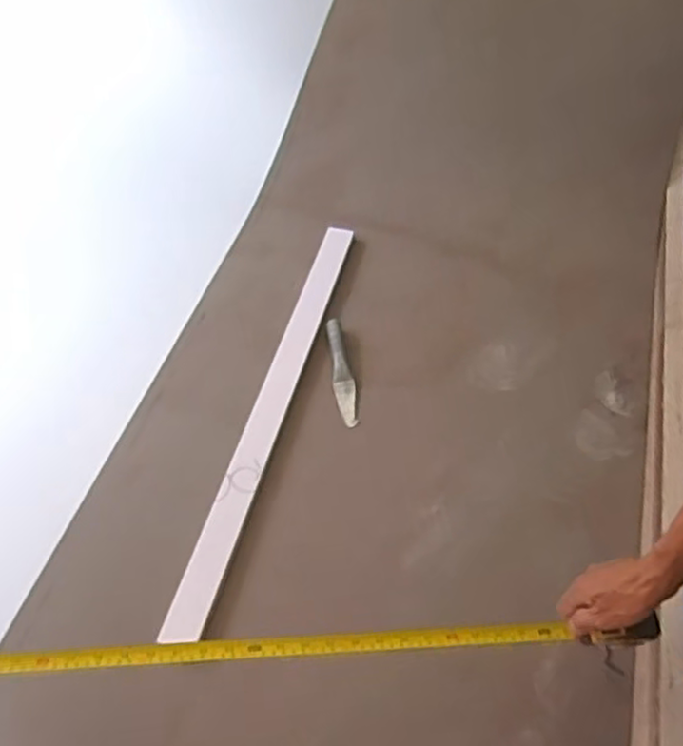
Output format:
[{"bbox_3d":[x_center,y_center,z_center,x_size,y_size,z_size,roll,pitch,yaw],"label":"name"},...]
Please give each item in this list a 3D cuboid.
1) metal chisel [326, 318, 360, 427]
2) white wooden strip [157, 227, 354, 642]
[{"bbox_3d":[0.000,-0.006,1.120,0.035,0.025,0.199,-6,54,-4],"label":"metal chisel"},{"bbox_3d":[-0.109,0.036,1.090,0.050,0.024,0.774,12,54,9],"label":"white wooden strip"}]

